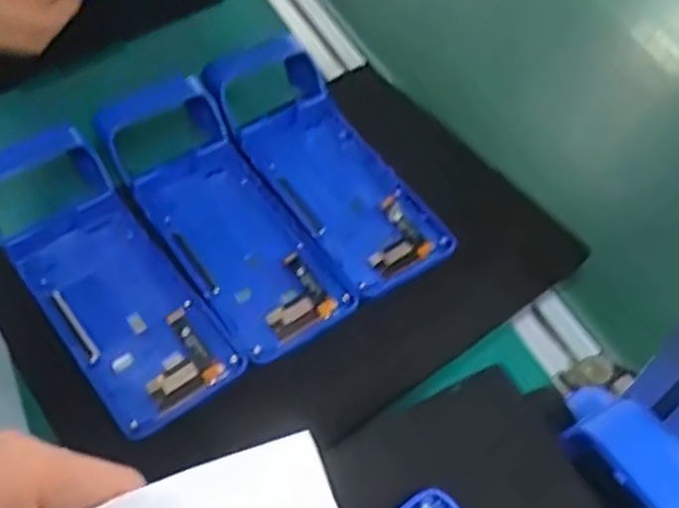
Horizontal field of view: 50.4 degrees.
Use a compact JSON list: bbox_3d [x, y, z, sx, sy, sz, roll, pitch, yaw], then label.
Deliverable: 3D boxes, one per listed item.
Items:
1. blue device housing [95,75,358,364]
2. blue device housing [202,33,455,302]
[{"bbox_3d":[-0.080,-0.032,0.478,0.079,0.043,0.209,-29,60,-21],"label":"blue device housing"},{"bbox_3d":[-0.011,-0.070,0.509,0.089,0.042,0.215,-26,59,-19],"label":"blue device housing"}]

